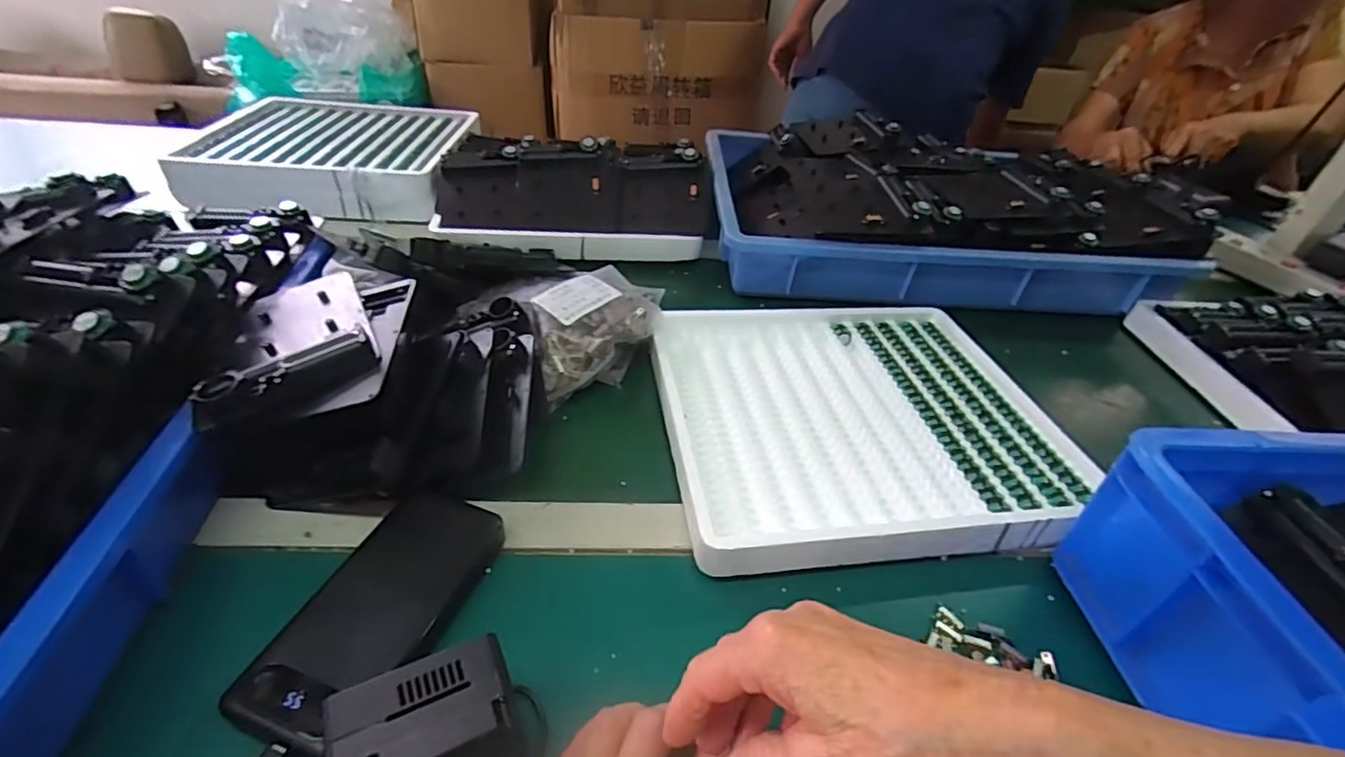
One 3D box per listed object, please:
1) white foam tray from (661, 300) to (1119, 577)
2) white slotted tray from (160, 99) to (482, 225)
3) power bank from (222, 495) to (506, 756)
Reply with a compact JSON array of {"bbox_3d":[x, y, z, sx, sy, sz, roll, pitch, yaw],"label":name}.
[{"bbox_3d":[0.150,0.020,0.509,0.318,0.032,0.299,-2,39,-9],"label":"white foam tray"},{"bbox_3d":[-0.464,-0.321,0.831,0.331,0.055,0.326,2,39,-4],"label":"white slotted tray"},{"bbox_3d":[-0.167,0.132,0.342,0.069,0.033,0.149,17,40,15],"label":"power bank"}]

